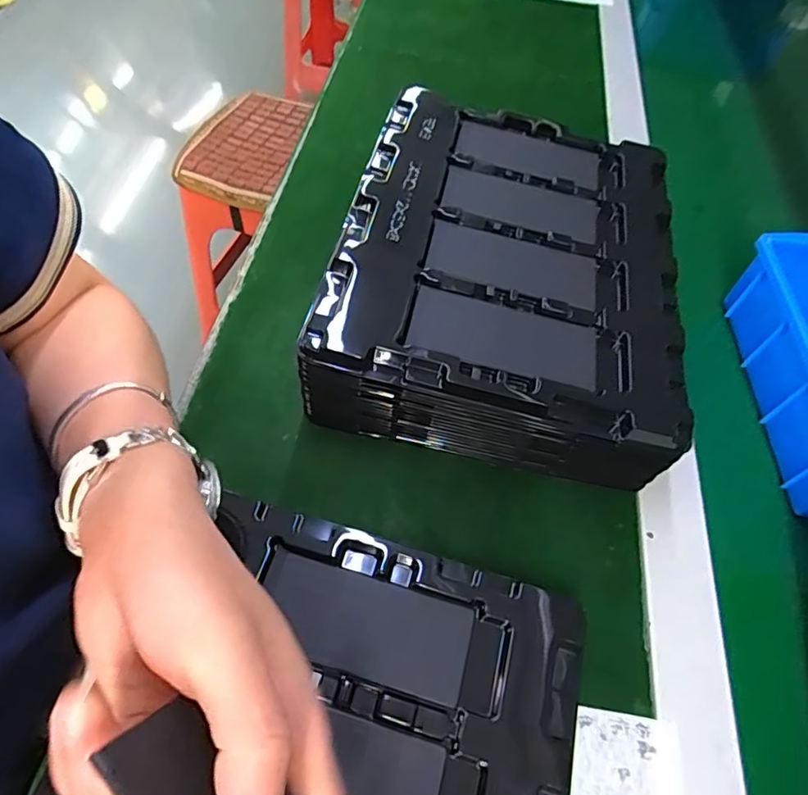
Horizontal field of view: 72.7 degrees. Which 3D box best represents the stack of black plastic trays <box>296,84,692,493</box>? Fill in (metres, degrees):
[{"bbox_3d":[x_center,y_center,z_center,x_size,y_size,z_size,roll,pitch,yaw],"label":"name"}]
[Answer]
[{"bbox_3d":[0.072,-0.092,0.390,0.214,0.080,0.269,11,57,4],"label":"stack of black plastic trays"}]

